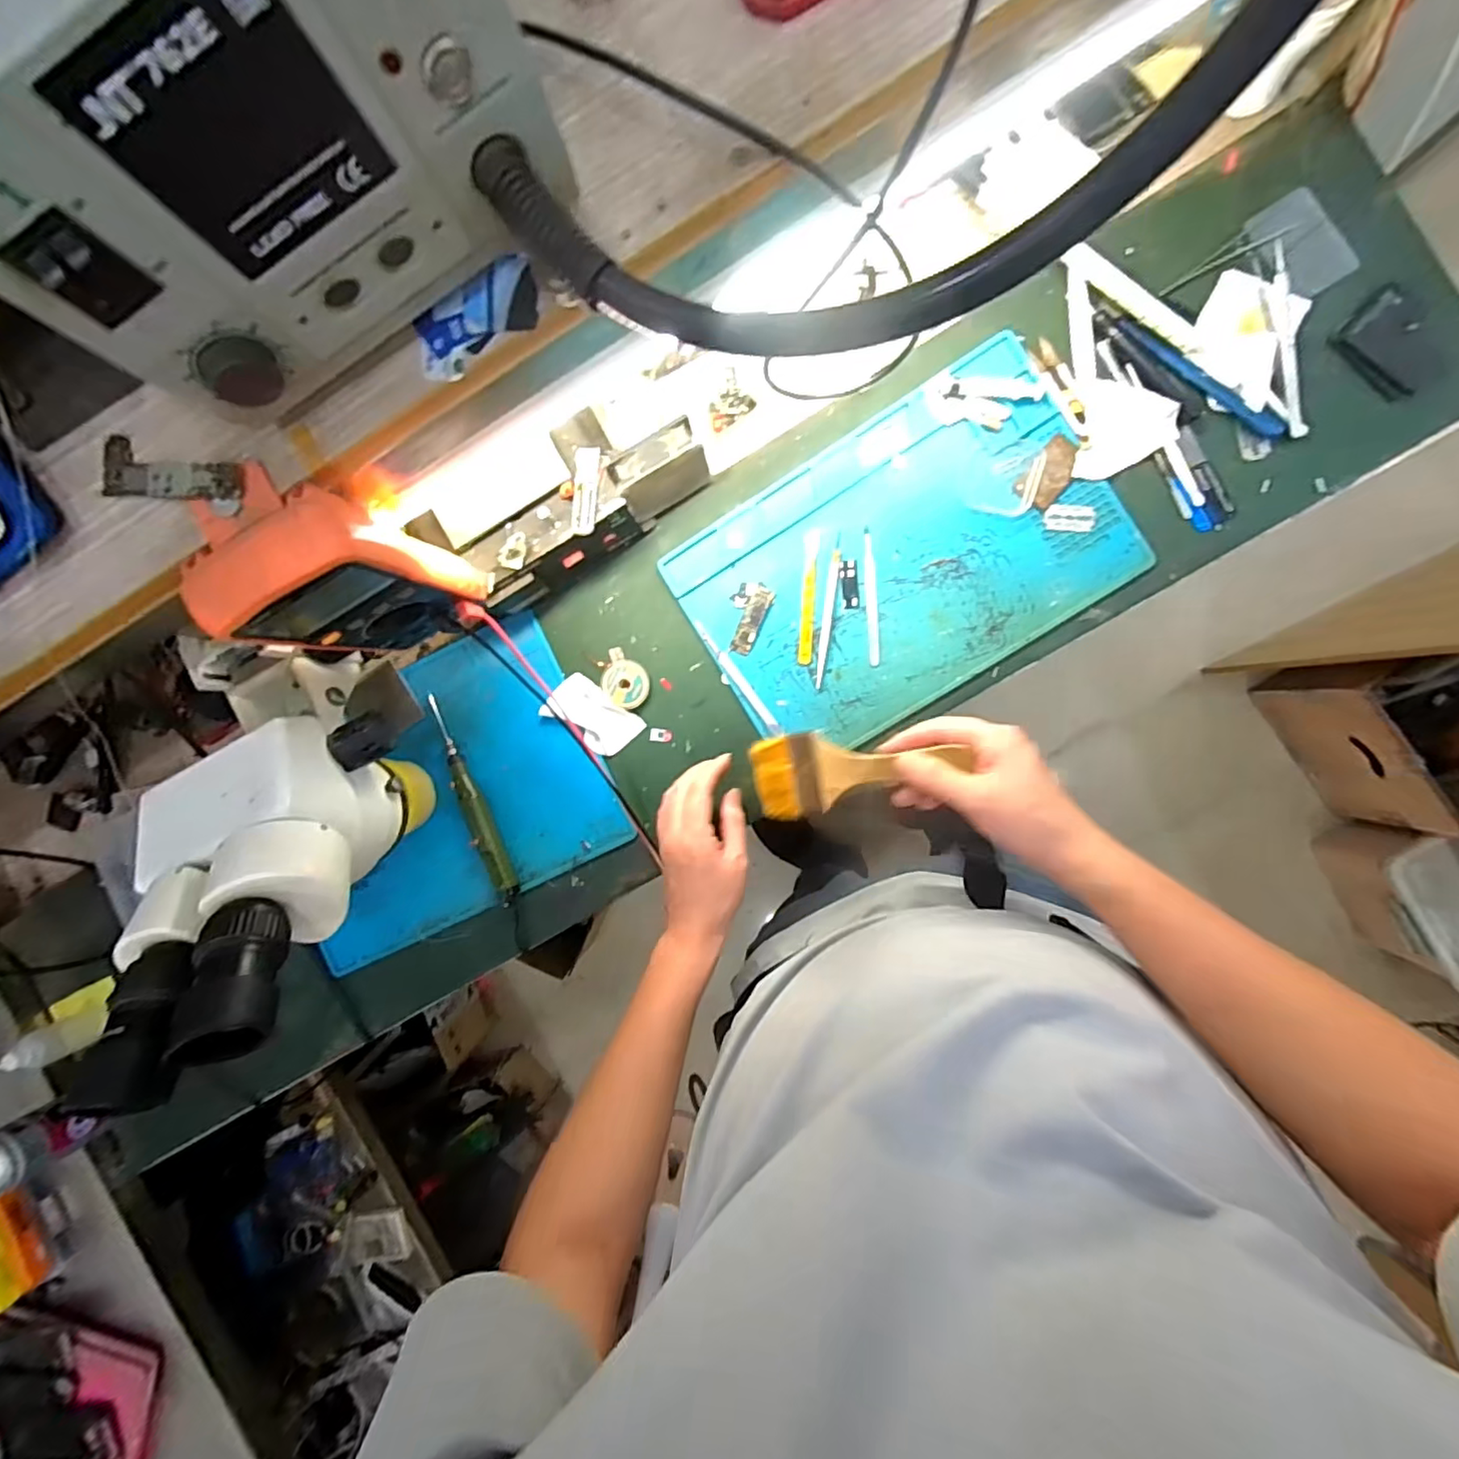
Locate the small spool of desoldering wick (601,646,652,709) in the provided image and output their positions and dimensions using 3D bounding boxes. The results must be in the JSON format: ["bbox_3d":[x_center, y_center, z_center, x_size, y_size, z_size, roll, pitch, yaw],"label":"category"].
[{"bbox_3d":[-0.099,-0.048,0.593,0.044,0.015,0.053,13,93,5],"label":"small spool of desoldering wick"}]

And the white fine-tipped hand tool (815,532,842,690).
[{"bbox_3d":[0.091,-0.109,0.570,0.009,0.004,0.141,9,93,5],"label":"white fine-tipped hand tool"}]

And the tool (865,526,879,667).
[{"bbox_3d":[0.132,-0.122,0.572,0.010,0.004,0.126,-3,92,6],"label":"tool"}]

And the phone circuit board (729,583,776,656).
[{"bbox_3d":[0.014,-0.106,0.581,0.036,0.004,0.066,26,94,4],"label":"phone circuit board"}]

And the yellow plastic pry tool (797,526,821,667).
[{"bbox_3d":[0.074,-0.123,0.576,0.013,0.005,0.123,4,92,5],"label":"yellow plastic pry tool"}]

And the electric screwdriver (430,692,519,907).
[{"bbox_3d":[-0.253,0.070,0.602,0.018,0.022,0.210,-24,90,6],"label":"electric screwdriver"}]

